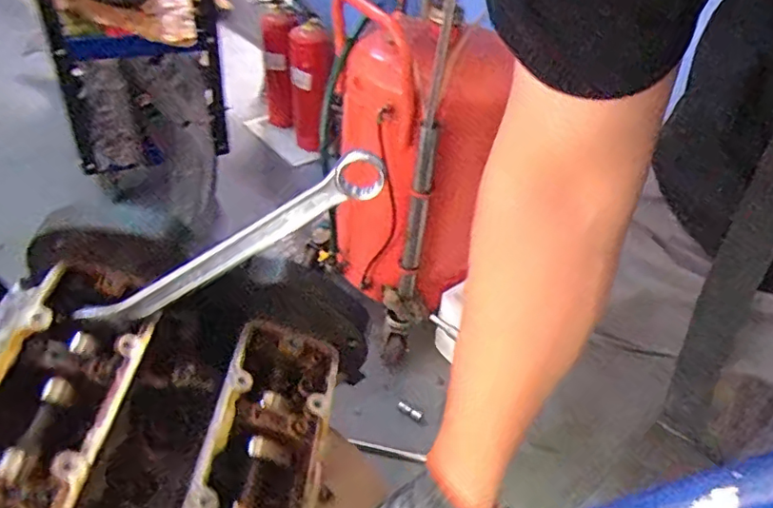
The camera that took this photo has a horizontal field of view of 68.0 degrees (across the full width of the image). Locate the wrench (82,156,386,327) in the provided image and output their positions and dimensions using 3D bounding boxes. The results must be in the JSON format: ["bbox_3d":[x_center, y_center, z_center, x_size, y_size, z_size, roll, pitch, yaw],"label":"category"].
[{"bbox_3d":[-0.113,-0.004,0.418,0.245,0.032,0.021,-29,44,6],"label":"wrench"}]

